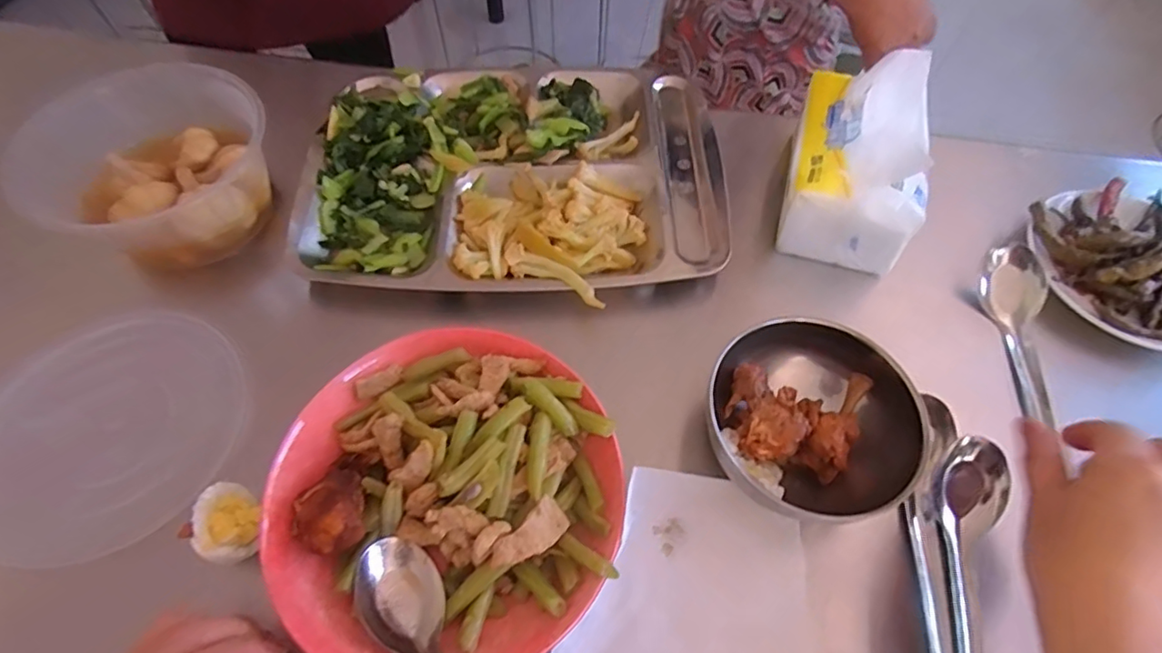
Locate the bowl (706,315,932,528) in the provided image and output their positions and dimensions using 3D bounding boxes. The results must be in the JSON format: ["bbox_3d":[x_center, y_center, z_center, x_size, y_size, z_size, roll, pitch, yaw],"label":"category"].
[{"bbox_3d":[0.148,0.060,0.359,0.130,0.053,0.123,0,59,-1],"label":"bowl"}]

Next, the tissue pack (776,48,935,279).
[{"bbox_3d":[0.215,-0.131,0.440,0.104,0.084,0.143,14,60,7],"label":"tissue pack"}]

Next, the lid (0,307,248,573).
[{"bbox_3d":[-0.319,0.066,0.374,0.176,0.013,0.168,0,59,-1],"label":"lid"}]

